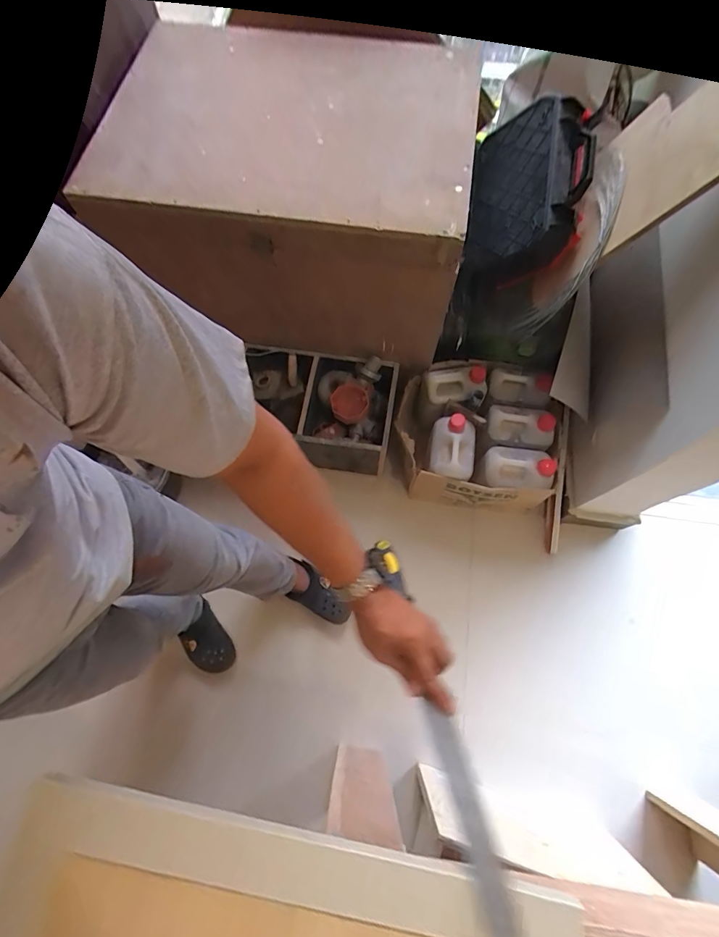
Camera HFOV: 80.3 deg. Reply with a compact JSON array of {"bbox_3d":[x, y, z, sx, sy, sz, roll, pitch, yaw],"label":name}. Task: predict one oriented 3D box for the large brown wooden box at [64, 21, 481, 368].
[{"bbox_3d":[-0.175,-0.662,1.109,0.859,0.405,0.494,11,71,4],"label":"large brown wooden box"}]

